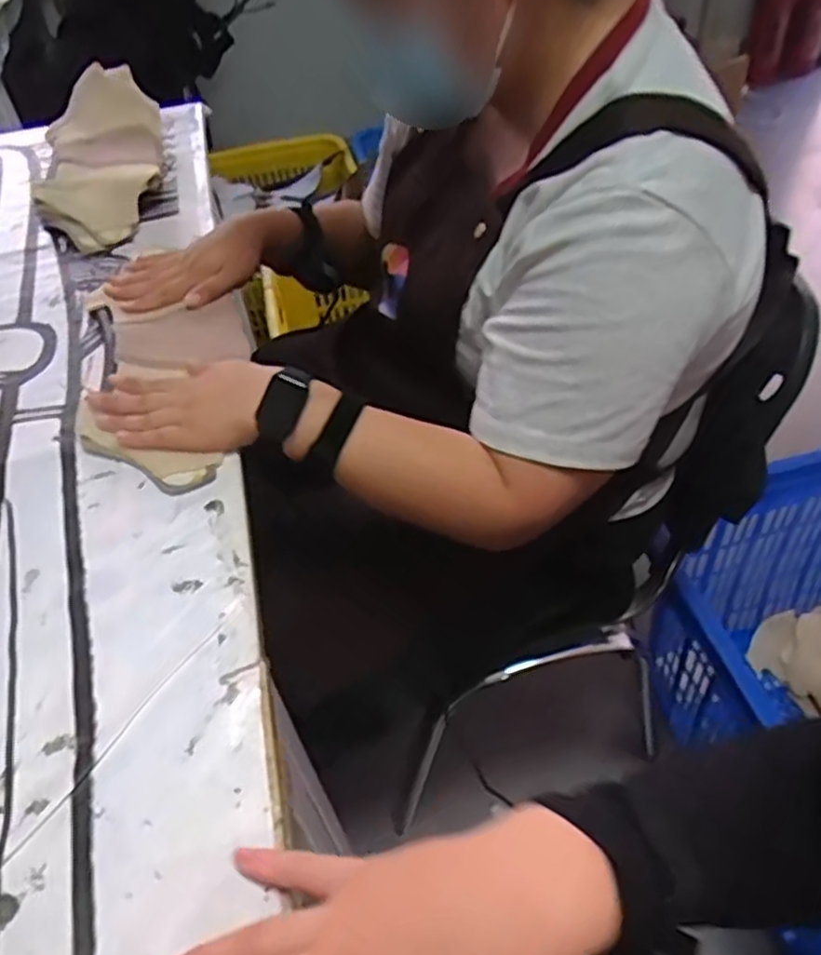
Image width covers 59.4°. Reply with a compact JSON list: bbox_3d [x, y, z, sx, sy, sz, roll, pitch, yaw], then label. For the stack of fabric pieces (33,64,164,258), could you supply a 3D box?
[{"bbox_3d":[-0.368,-0.386,0.859,0.139,0.092,0.301,-13,48,-7],"label":"stack of fabric pieces"}]

